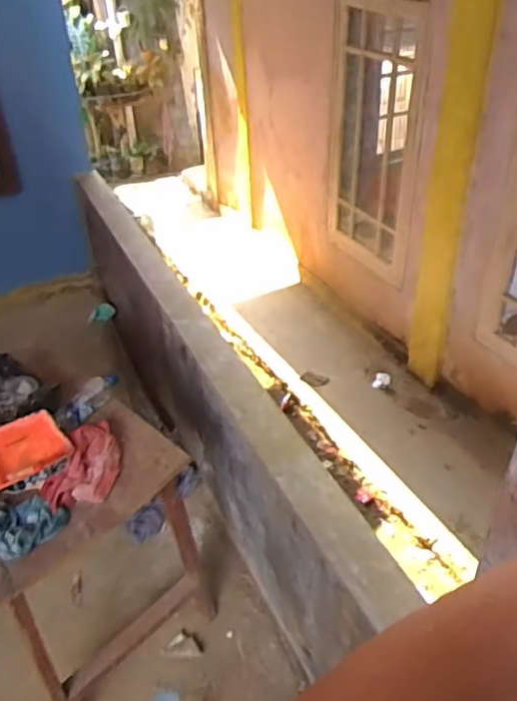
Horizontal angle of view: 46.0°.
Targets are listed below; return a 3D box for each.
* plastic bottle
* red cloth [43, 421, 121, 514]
[{"bbox_3d":[-0.416,0.125,1.489,0.055,0.060,0.193,15,39,22],"label":"plastic bottle"},{"bbox_3d":[-0.369,0.247,1.331,0.122,0.068,0.225,7,37,12],"label":"red cloth"}]

